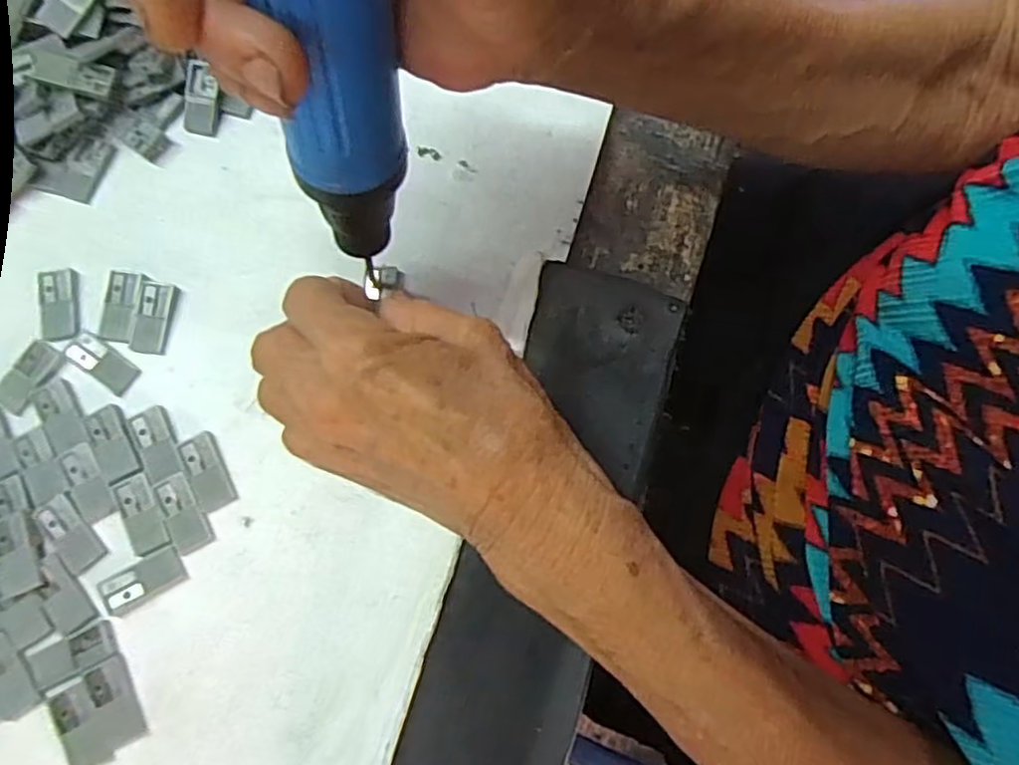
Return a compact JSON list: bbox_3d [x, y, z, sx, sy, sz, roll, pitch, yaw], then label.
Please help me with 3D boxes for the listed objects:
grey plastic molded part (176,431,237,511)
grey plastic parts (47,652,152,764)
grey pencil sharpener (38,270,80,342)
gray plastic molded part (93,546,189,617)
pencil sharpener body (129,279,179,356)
[{"bbox_3d":[-0.112,0.032,0.258,0.013,0.004,0.028,-26,77,-6],"label":"grey plastic molded part"},{"bbox_3d":[-0.139,0.112,0.236,0.027,0.004,0.029,-29,77,-7],"label":"grey plastic parts"},{"bbox_3d":[-0.177,-0.031,0.276,0.014,0.004,0.030,-10,76,-2],"label":"grey pencil sharpener"},{"bbox_3d":[-0.130,0.071,0.248,0.029,0.004,0.015,-31,77,-7],"label":"gray plastic molded part"},{"bbox_3d":[-0.140,-0.026,0.274,0.014,0.004,0.029,8,76,3],"label":"pencil sharpener body"}]

